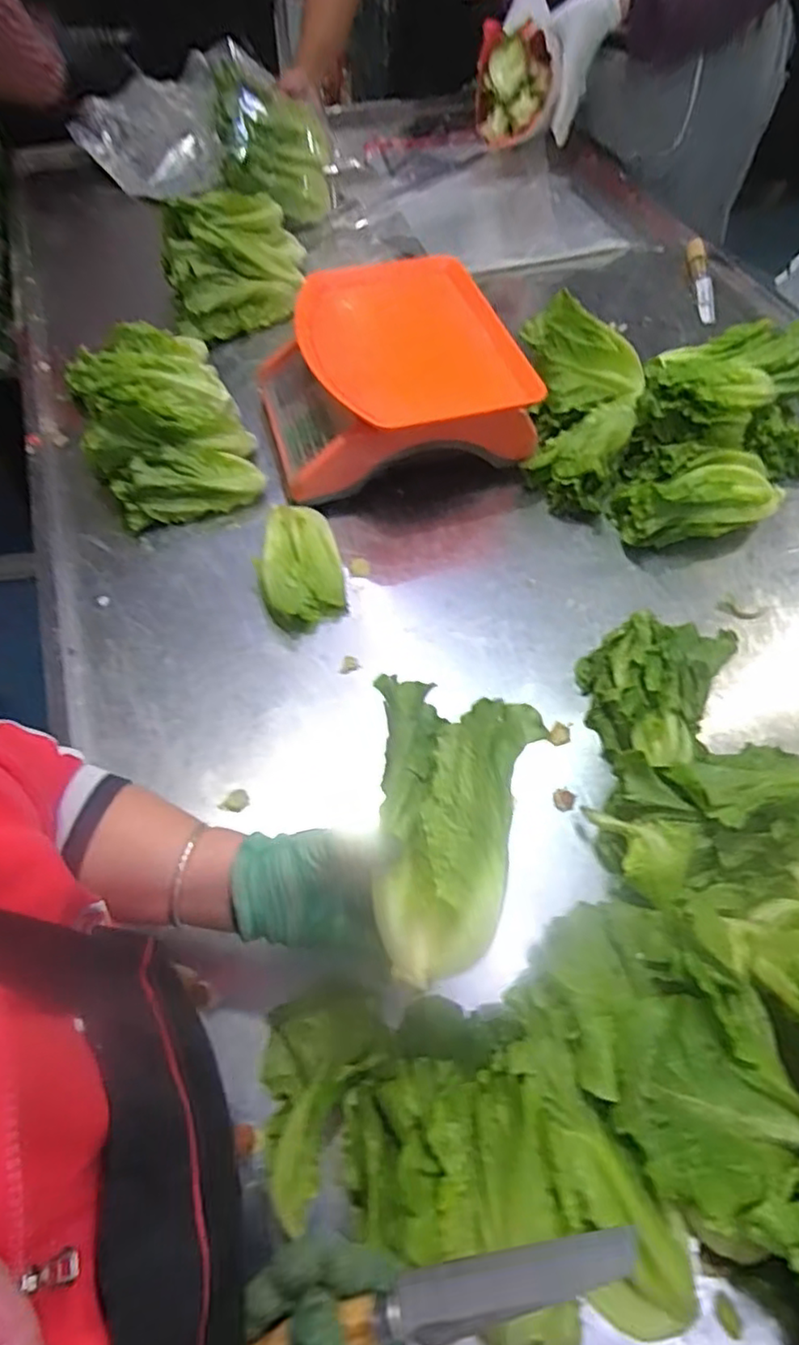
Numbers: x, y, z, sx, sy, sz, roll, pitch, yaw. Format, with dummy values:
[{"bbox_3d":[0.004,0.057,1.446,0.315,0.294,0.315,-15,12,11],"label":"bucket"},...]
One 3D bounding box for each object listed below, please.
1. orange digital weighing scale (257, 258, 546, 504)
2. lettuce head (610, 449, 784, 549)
[{"bbox_3d":[-0.013,-0.352,0.763,0.285,0.143,0.276,-13,59,-9],"label":"orange digital weighing scale"},{"bbox_3d":[0.335,-0.193,0.724,0.179,0.073,0.086,-13,59,-10],"label":"lettuce head"}]

